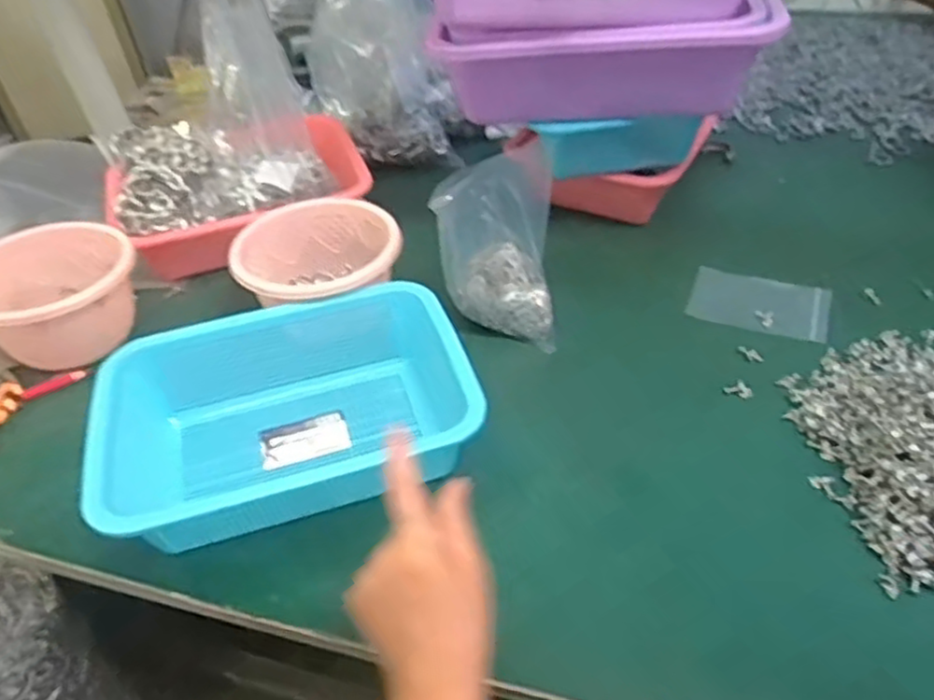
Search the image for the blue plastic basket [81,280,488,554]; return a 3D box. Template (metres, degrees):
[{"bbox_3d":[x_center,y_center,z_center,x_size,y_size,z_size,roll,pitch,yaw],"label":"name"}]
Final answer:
[{"bbox_3d":[-0.130,0.045,0.539,0.277,0.074,0.181,-20,45,-15],"label":"blue plastic basket"}]

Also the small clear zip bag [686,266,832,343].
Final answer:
[{"bbox_3d":[0.278,-0.046,0.669,0.122,0.008,0.076,12,50,23],"label":"small clear zip bag"}]

